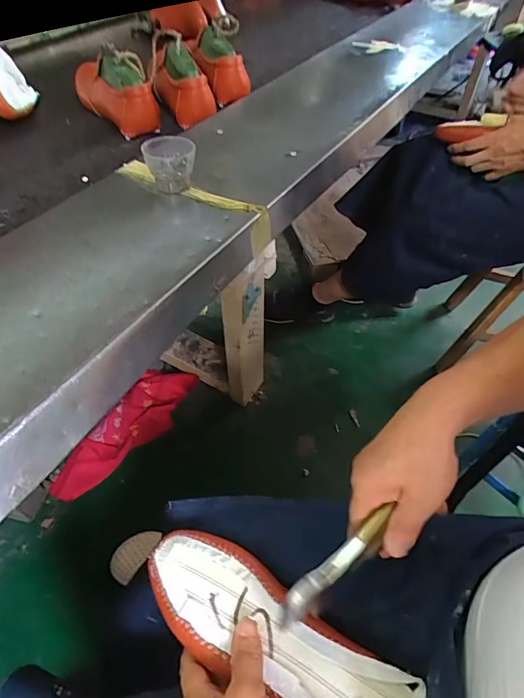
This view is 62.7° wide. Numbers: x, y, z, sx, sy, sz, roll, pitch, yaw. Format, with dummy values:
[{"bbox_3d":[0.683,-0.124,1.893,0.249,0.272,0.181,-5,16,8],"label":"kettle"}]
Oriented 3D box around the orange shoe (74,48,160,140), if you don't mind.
[{"bbox_3d":[-0.256,-0.455,0.745,0.067,0.094,0.206,-36,59,-26],"label":"orange shoe"}]

